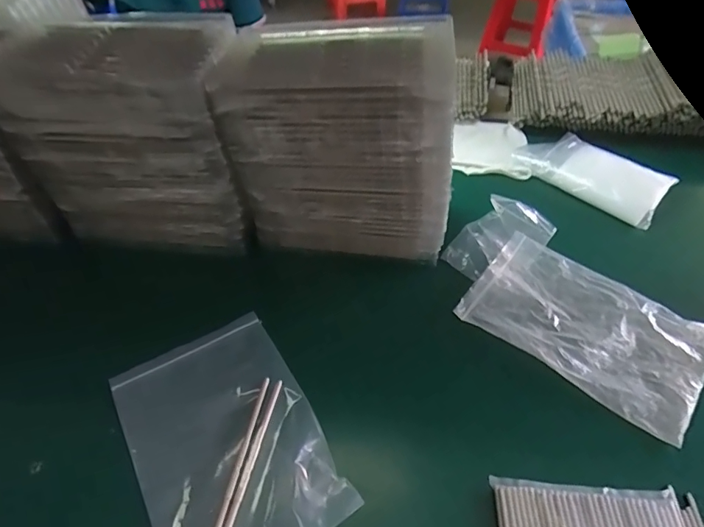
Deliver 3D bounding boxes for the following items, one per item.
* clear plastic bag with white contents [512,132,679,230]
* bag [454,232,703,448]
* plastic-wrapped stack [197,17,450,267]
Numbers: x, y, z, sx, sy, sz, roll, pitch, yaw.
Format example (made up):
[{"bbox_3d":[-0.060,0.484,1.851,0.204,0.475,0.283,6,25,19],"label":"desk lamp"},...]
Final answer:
[{"bbox_3d":[0.427,-0.162,0.826,0.239,0.023,0.115,38,81,24],"label":"clear plastic bag with white contents"},{"bbox_3d":[0.321,0.079,0.636,0.292,0.025,0.191,32,61,24],"label":"bag"},{"bbox_3d":[-0.014,-0.160,0.667,0.287,0.294,0.157,2,49,2],"label":"plastic-wrapped stack"}]

